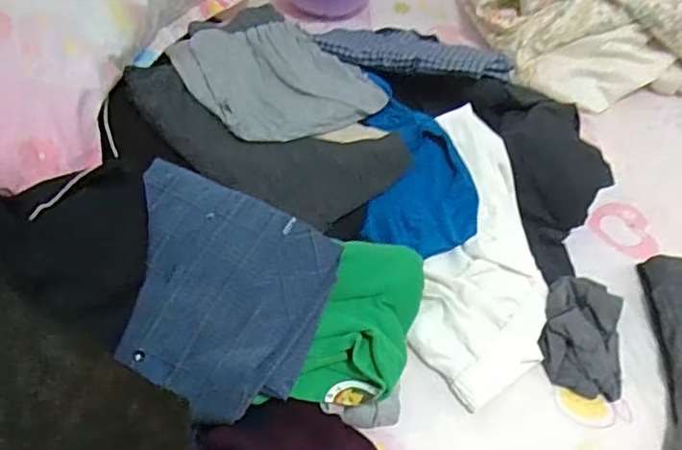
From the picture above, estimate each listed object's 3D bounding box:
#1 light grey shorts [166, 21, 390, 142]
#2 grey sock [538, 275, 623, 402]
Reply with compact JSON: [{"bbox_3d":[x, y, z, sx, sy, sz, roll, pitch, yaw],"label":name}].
[{"bbox_3d":[-0.081,-0.197,0.761,0.238,0.047,0.210,-19,57,-19],"label":"light grey shorts"},{"bbox_3d":[0.299,0.134,0.725,0.098,0.029,0.152,14,52,5],"label":"grey sock"}]

